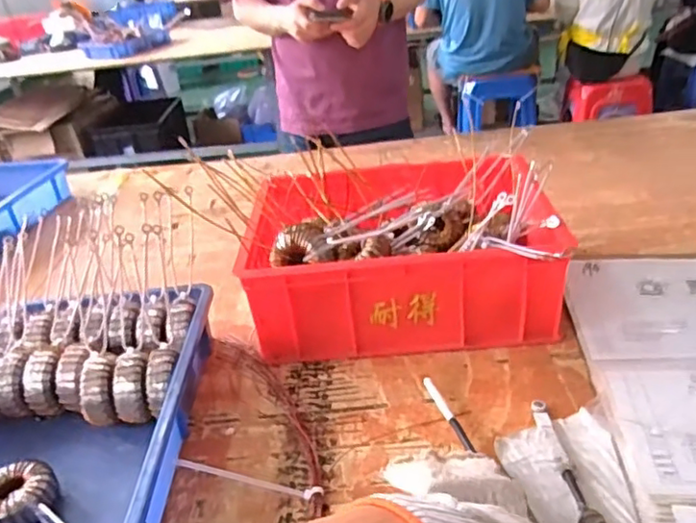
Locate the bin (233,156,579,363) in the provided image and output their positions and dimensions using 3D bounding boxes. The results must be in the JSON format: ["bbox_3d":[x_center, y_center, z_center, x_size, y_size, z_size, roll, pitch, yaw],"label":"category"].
[{"bbox_3d":[0.073,-0.015,0.866,0.392,0.149,0.277,-4,31,5],"label":"bin"}]

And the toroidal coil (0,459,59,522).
[{"bbox_3d":[-0.332,0.241,0.626,0.071,0.042,0.072,-5,31,3],"label":"toroidal coil"}]

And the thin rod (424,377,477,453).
[{"bbox_3d":[0.111,0.170,0.689,0.011,0.014,0.125,-15,32,-13],"label":"thin rod"}]

